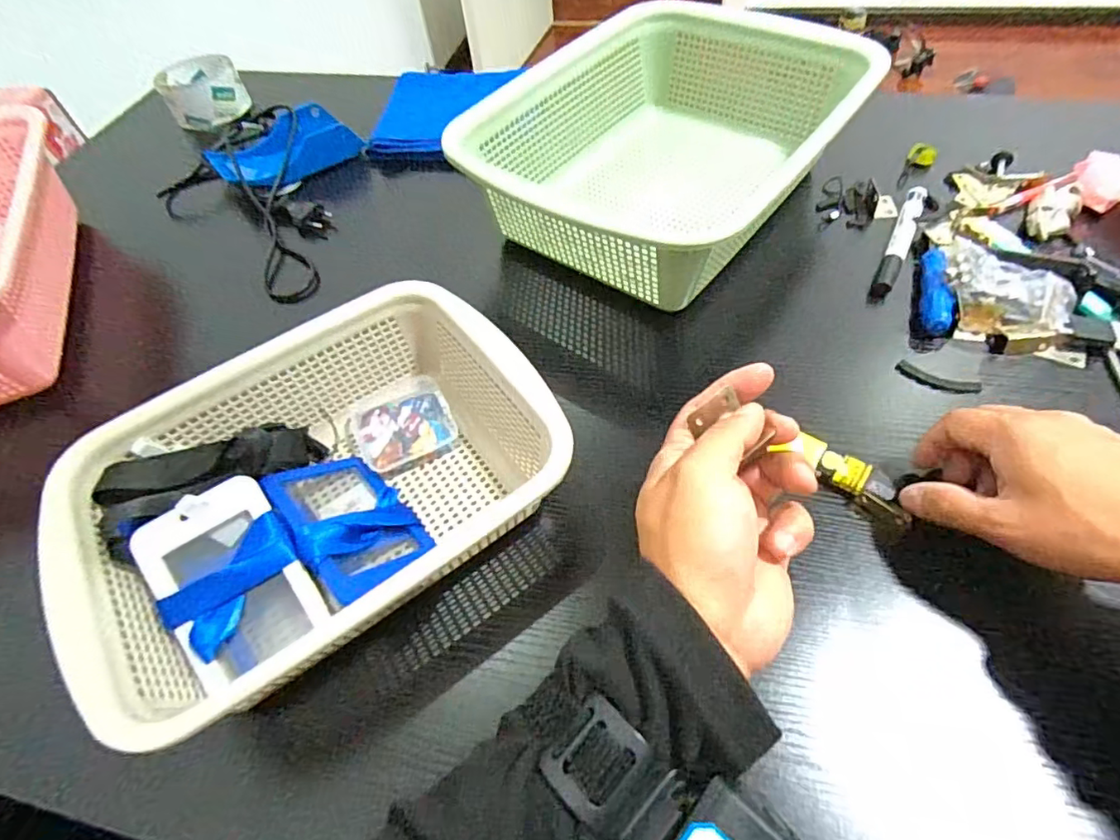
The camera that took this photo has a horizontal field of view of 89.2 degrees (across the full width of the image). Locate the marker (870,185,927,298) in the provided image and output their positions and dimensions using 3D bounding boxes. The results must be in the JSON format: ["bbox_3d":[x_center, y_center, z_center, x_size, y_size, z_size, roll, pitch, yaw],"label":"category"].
[{"bbox_3d":[0.292,-0.154,0.488,0.016,0.014,0.148,24,61,20],"label":"marker"}]

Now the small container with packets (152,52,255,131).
[{"bbox_3d":[-0.441,-0.409,0.702,0.090,0.046,0.115,-30,58,-15],"label":"small container with packets"}]

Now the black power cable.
[{"bbox_3d":[-0.324,-0.236,0.592,0.161,0.051,0.348,-30,58,-15],"label":"black power cable"}]

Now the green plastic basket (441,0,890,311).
[{"bbox_3d":[0.091,-0.243,0.515,0.262,0.105,0.334,32,64,24],"label":"green plastic basket"}]

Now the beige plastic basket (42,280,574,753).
[{"bbox_3d":[-0.136,0.041,0.344,0.256,0.076,0.192,-33,59,-17],"label":"beige plastic basket"}]

